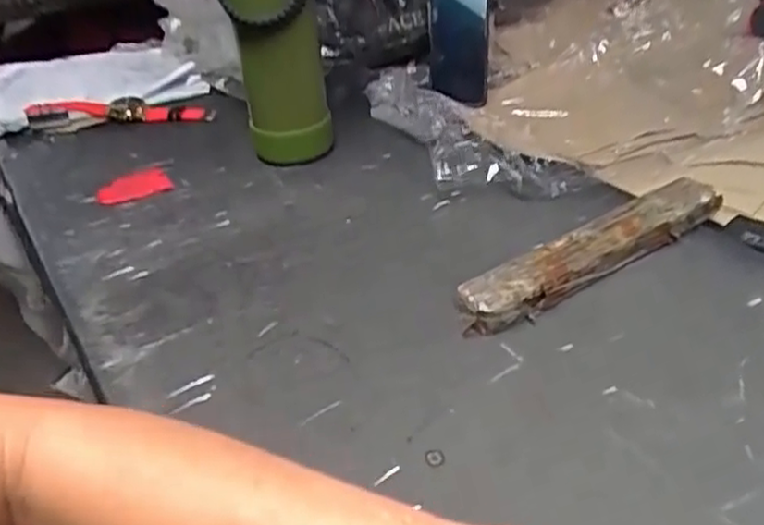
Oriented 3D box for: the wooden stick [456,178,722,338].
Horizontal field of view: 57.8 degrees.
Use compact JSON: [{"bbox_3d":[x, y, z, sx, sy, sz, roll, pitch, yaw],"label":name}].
[{"bbox_3d":[0.178,-0.009,0.575,0.267,0.041,0.043,-21,37,-22],"label":"wooden stick"}]

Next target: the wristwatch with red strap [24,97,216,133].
[{"bbox_3d":[-0.345,-0.203,0.920,0.264,0.022,0.051,0,35,8],"label":"wristwatch with red strap"}]

